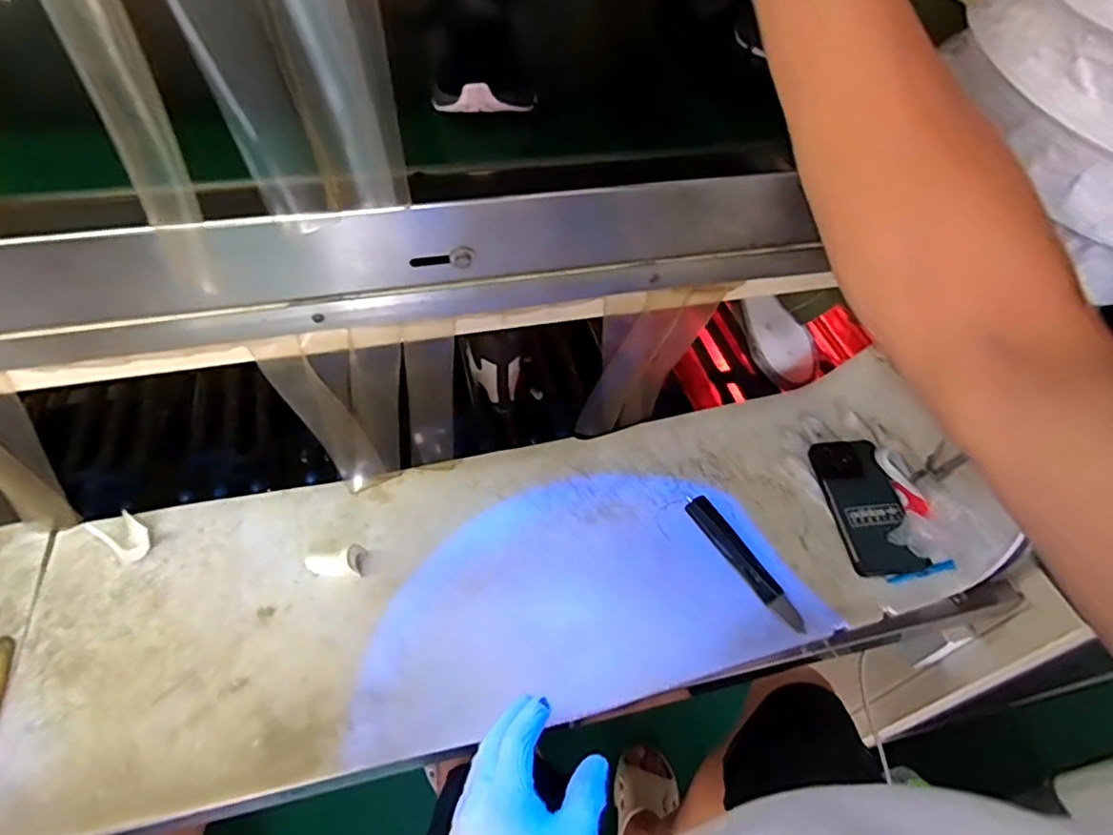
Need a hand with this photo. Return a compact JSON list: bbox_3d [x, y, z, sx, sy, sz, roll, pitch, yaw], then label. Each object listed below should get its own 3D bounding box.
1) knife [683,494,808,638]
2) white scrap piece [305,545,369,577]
[{"bbox_3d":[0.199,0.151,0.646,0.031,0.016,0.168,-25,56,-21],"label":"knife"},{"bbox_3d":[-0.226,0.143,0.620,0.056,0.024,0.030,1,51,-2],"label":"white scrap piece"}]

